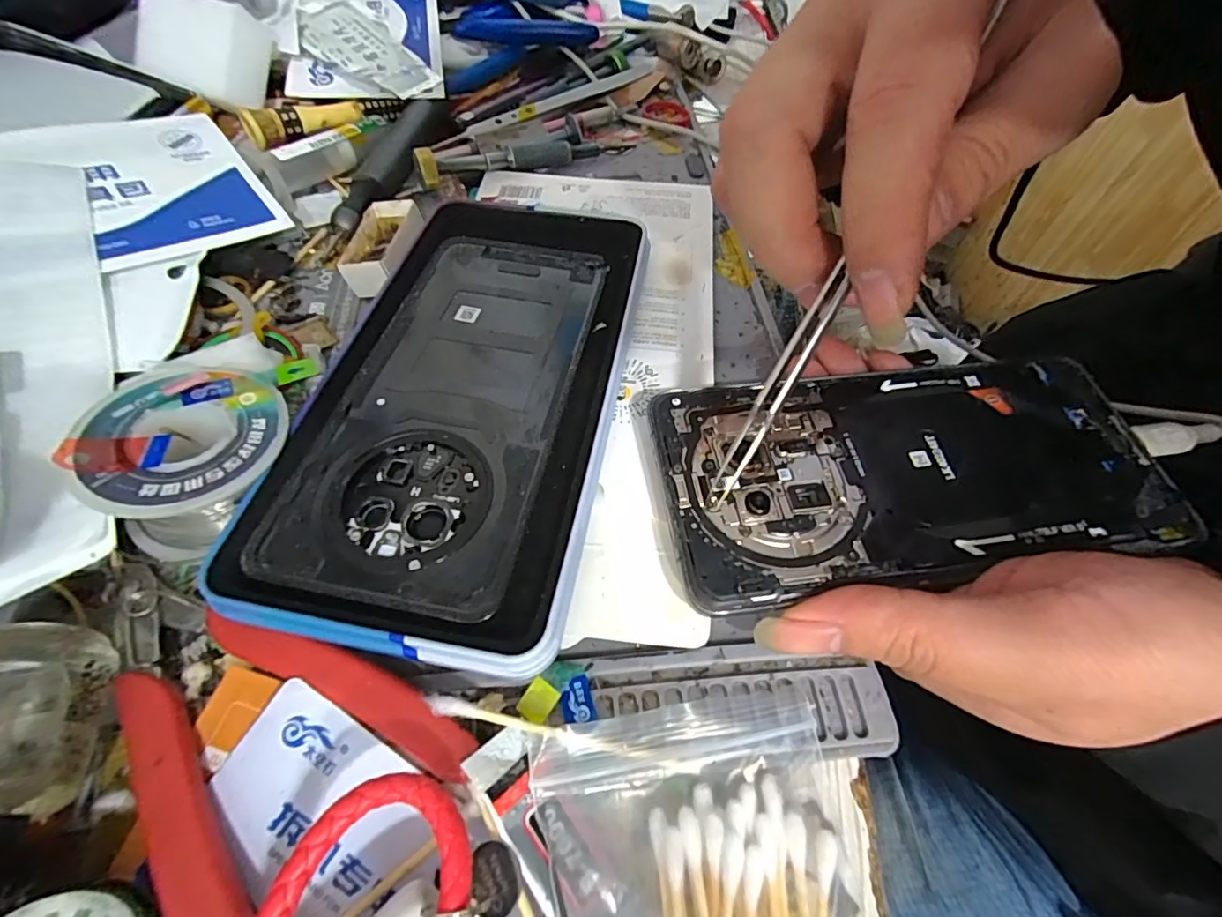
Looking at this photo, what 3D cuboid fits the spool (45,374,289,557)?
[{"bbox_3d":[-0.124,-0.004,0.151,0.053,0.017,0.054,1,58,-1],"label":"spool"}]

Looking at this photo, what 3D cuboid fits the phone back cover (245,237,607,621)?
[{"bbox_3d":[-0.051,-0.025,0.181,0.073,0.011,0.158,10,58,4],"label":"phone back cover"}]

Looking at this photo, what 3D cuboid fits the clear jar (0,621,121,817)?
[{"bbox_3d":[-0.138,0.061,0.121,0.030,0.023,0.041,-8,58,-7],"label":"clear jar"}]

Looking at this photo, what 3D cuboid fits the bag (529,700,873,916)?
[{"bbox_3d":[0.026,0.109,0.115,0.076,0.020,0.093,-6,58,-6],"label":"bag"}]

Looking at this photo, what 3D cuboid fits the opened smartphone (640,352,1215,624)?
[{"bbox_3d":[0.093,0.000,0.163,0.156,0.005,0.072,-9,59,-7],"label":"opened smartphone"}]

